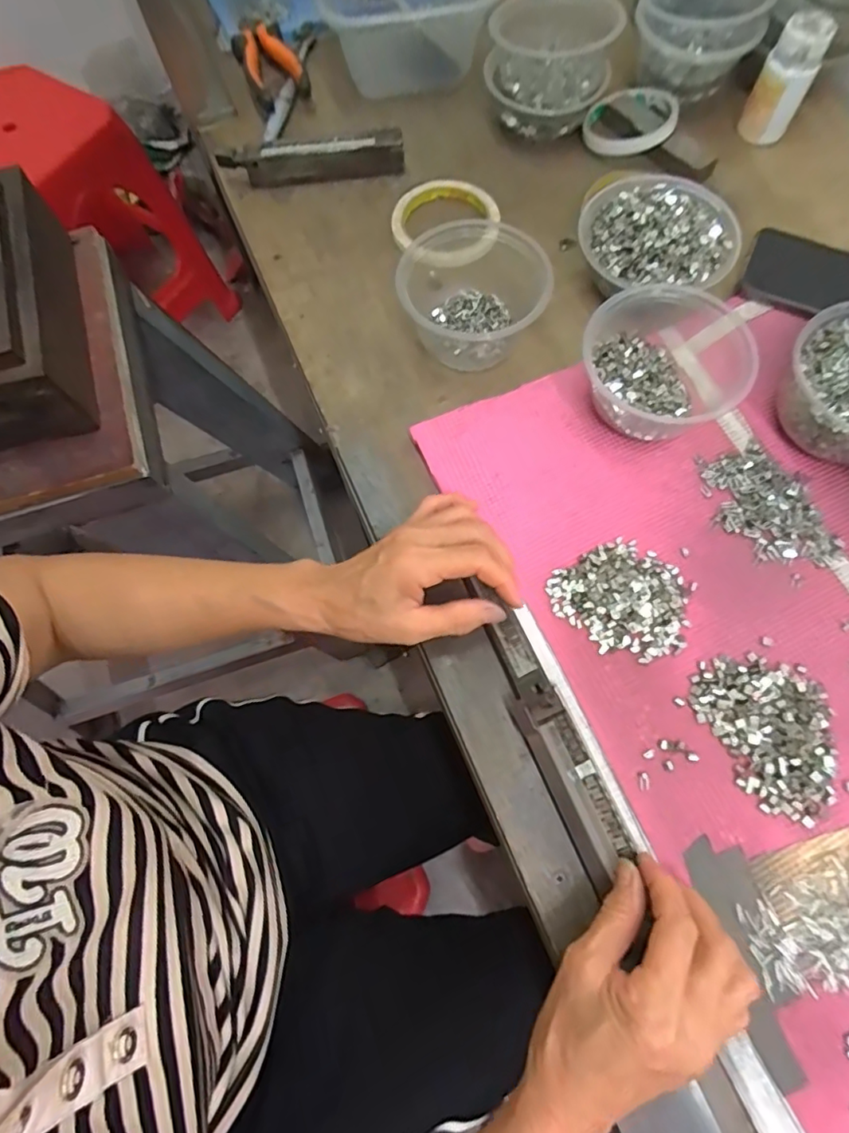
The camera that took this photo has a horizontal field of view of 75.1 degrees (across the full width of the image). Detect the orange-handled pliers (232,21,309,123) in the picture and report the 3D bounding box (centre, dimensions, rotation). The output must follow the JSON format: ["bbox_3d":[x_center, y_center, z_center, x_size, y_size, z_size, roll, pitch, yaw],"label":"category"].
[{"bbox_3d":[-0.156,-0.510,0.564,0.056,0.024,0.129,-21,72,-5],"label":"orange-handled pliers"}]

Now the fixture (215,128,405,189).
[{"bbox_3d":[-0.104,-0.385,0.524,0.167,0.036,0.024,-5,72,0],"label":"fixture"}]

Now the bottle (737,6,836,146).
[{"bbox_3d":[0.327,-0.441,0.502,0.045,0.078,0.044,28,74,10],"label":"bottle"}]

